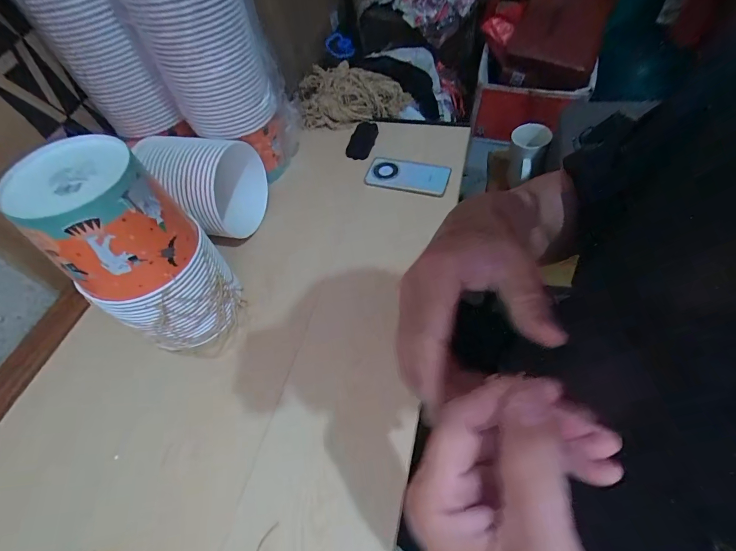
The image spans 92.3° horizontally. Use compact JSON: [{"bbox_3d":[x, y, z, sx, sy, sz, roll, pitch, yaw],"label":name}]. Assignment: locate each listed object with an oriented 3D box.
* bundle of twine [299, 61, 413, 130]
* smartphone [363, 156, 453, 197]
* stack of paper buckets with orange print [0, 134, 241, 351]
[{"bbox_3d":[-0.032,-0.442,0.866,0.290,0.093,0.180,-11,57,0],"label":"bundle of twine"},{"bbox_3d":[0.080,-0.207,0.715,0.163,0.008,0.083,14,61,16],"label":"smartphone"},{"bbox_3d":[-0.296,-0.023,0.476,0.154,0.271,0.143,-42,62,-18],"label":"stack of paper buckets with orange print"}]

